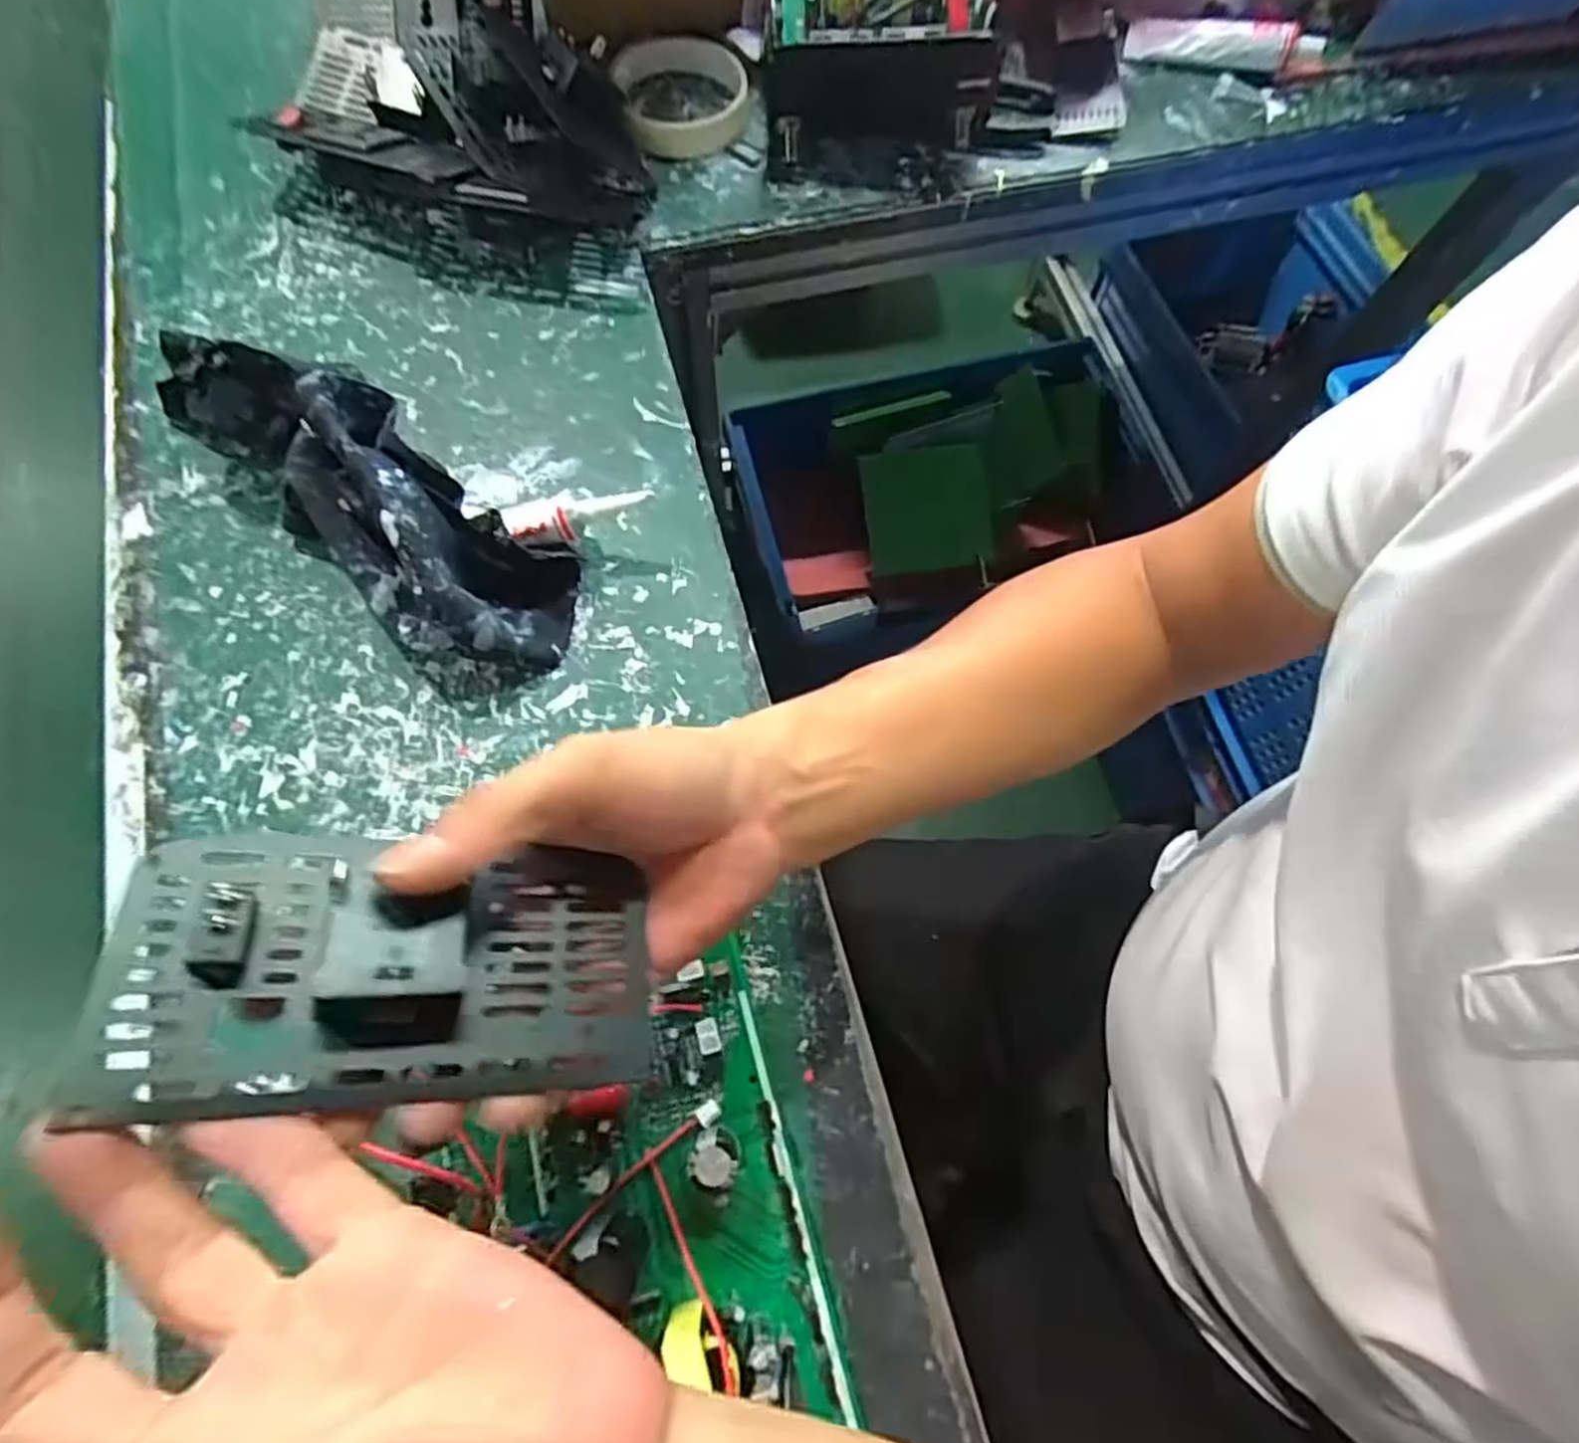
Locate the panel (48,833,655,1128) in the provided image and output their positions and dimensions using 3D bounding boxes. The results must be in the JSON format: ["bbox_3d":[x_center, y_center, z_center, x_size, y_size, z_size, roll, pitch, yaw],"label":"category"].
[{"bbox_3d":[-0.103,0.065,0.209,0.131,0.012,0.068,7,55,-25],"label":"panel"}]

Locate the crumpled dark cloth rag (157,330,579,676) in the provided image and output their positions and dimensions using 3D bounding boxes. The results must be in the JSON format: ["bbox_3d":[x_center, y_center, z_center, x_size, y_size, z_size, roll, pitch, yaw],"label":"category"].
[{"bbox_3d":[-0.190,-0.104,0.350,0.210,0.067,0.081,40,74,11],"label":"crumpled dark cloth rag"}]

